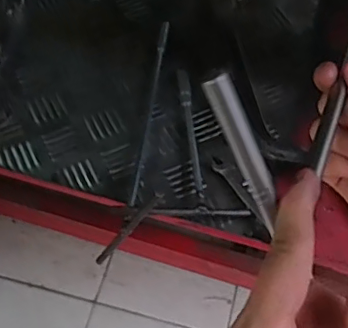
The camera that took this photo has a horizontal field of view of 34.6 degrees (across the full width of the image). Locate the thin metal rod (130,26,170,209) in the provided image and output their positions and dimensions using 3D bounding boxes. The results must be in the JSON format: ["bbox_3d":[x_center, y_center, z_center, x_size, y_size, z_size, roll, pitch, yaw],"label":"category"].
[{"bbox_3d":[-0.024,-0.067,0.605,0.009,0.014,0.251,7,61,2],"label":"thin metal rod"}]

